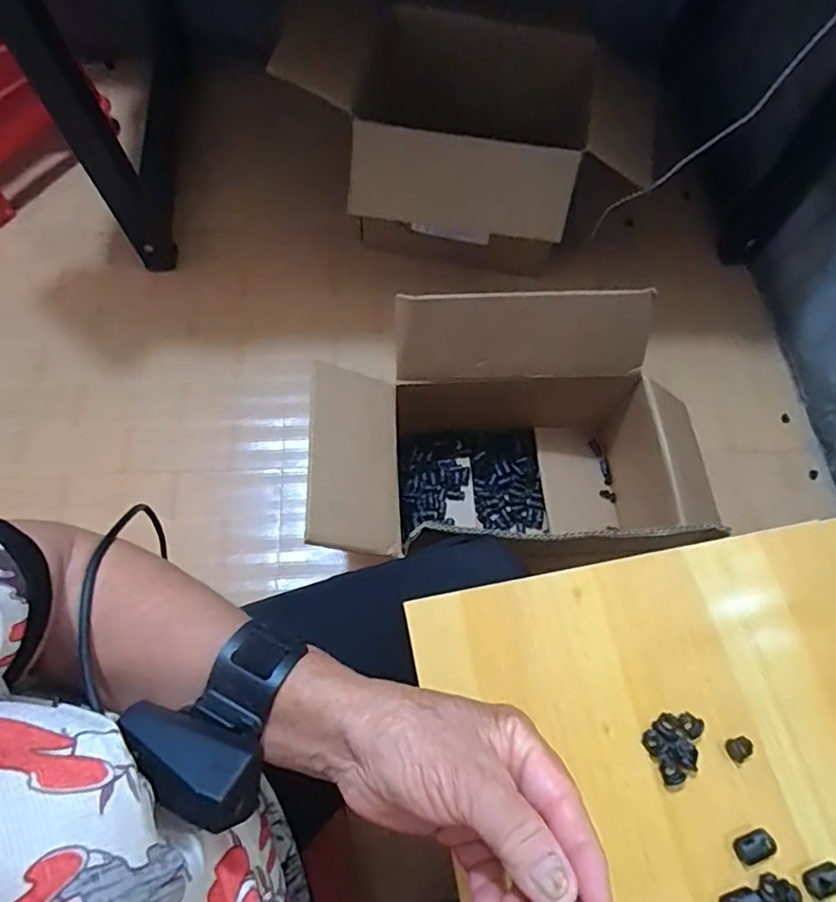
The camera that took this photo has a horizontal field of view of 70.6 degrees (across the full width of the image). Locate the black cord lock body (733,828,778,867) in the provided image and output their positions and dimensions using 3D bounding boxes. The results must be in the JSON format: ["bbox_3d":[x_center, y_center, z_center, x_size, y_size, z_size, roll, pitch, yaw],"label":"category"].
[{"bbox_3d":[0.188,0.221,0.329,0.022,0.008,0.015,-19,69,-9],"label":"black cord lock body"}]

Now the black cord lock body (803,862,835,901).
[{"bbox_3d":[0.223,0.235,0.321,0.021,0.006,0.014,-17,68,-9],"label":"black cord lock body"}]

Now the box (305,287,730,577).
[{"bbox_3d":[0.136,-0.012,0.818,0.538,0.285,0.279,-5,67,-4],"label":"box"}]

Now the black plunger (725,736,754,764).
[{"bbox_3d":[0.192,0.178,0.351,0.015,0.007,0.013,-15,66,-8],"label":"black plunger"}]

